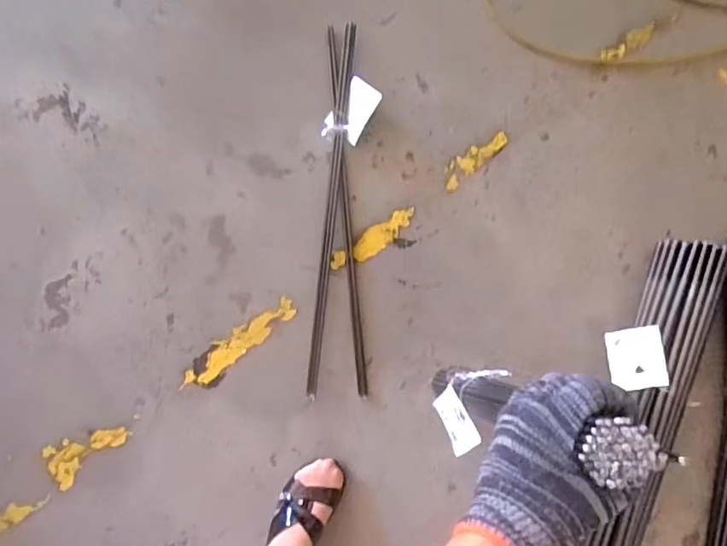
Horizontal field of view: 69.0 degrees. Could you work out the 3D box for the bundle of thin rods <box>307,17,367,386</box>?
[{"bbox_3d":[-0.040,-0.110,0.895,0.090,0.019,0.621,1,86,1],"label":"bundle of thin rods"}]

